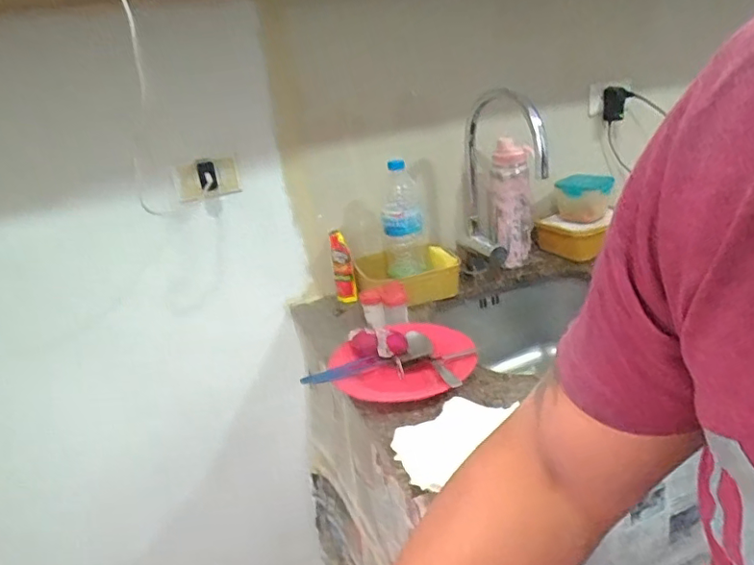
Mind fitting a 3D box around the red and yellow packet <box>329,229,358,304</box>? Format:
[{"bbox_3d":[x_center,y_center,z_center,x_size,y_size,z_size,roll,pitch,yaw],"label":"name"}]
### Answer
[{"bbox_3d":[-0.068,-0.028,1.126,0.042,0.153,0.029,-8,22,-2],"label":"red and yellow packet"}]

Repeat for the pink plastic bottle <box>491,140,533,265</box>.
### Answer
[{"bbox_3d":[0.281,-0.159,1.153,0.082,0.247,0.077,-2,22,12],"label":"pink plastic bottle"}]

